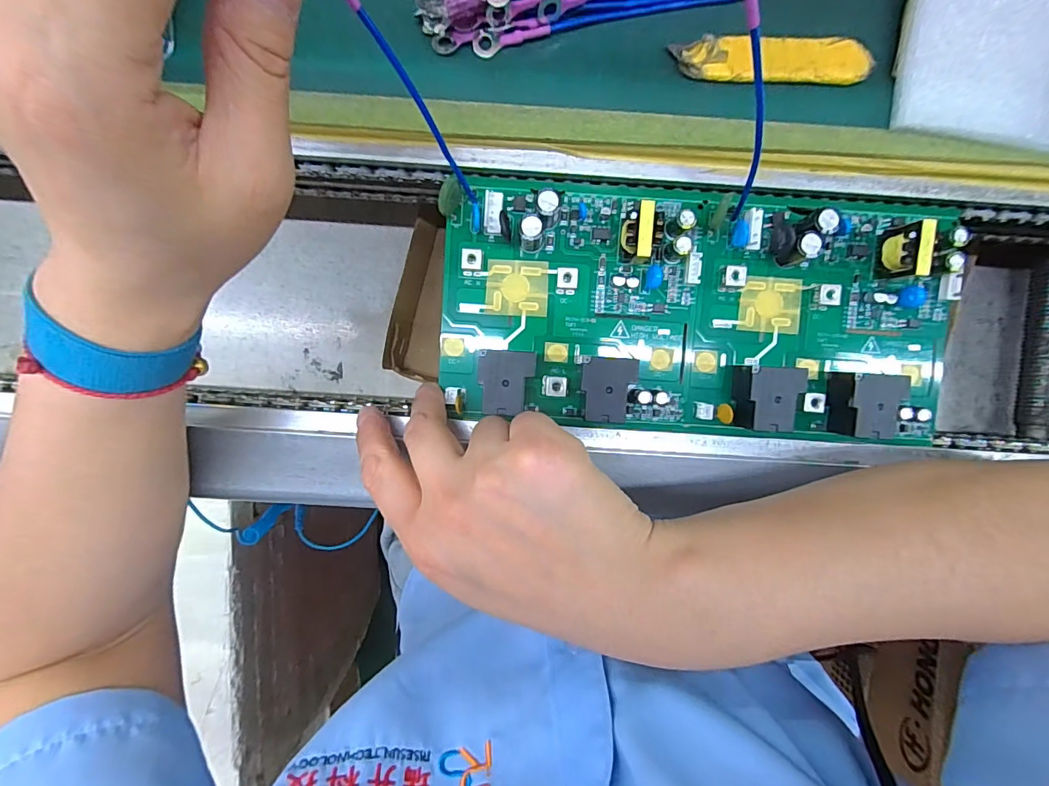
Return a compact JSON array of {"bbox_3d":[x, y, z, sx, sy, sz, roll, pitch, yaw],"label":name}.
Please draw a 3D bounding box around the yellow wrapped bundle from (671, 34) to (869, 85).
[{"bbox_3d":[0.116,-0.156,0.216,0.090,0.006,0.021,1,94,0],"label":"yellow wrapped bundle"}]

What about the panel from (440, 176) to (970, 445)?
[{"bbox_3d":[0.087,-0.041,0.227,0.252,0.024,0.116,4,94,0],"label":"panel"}]

